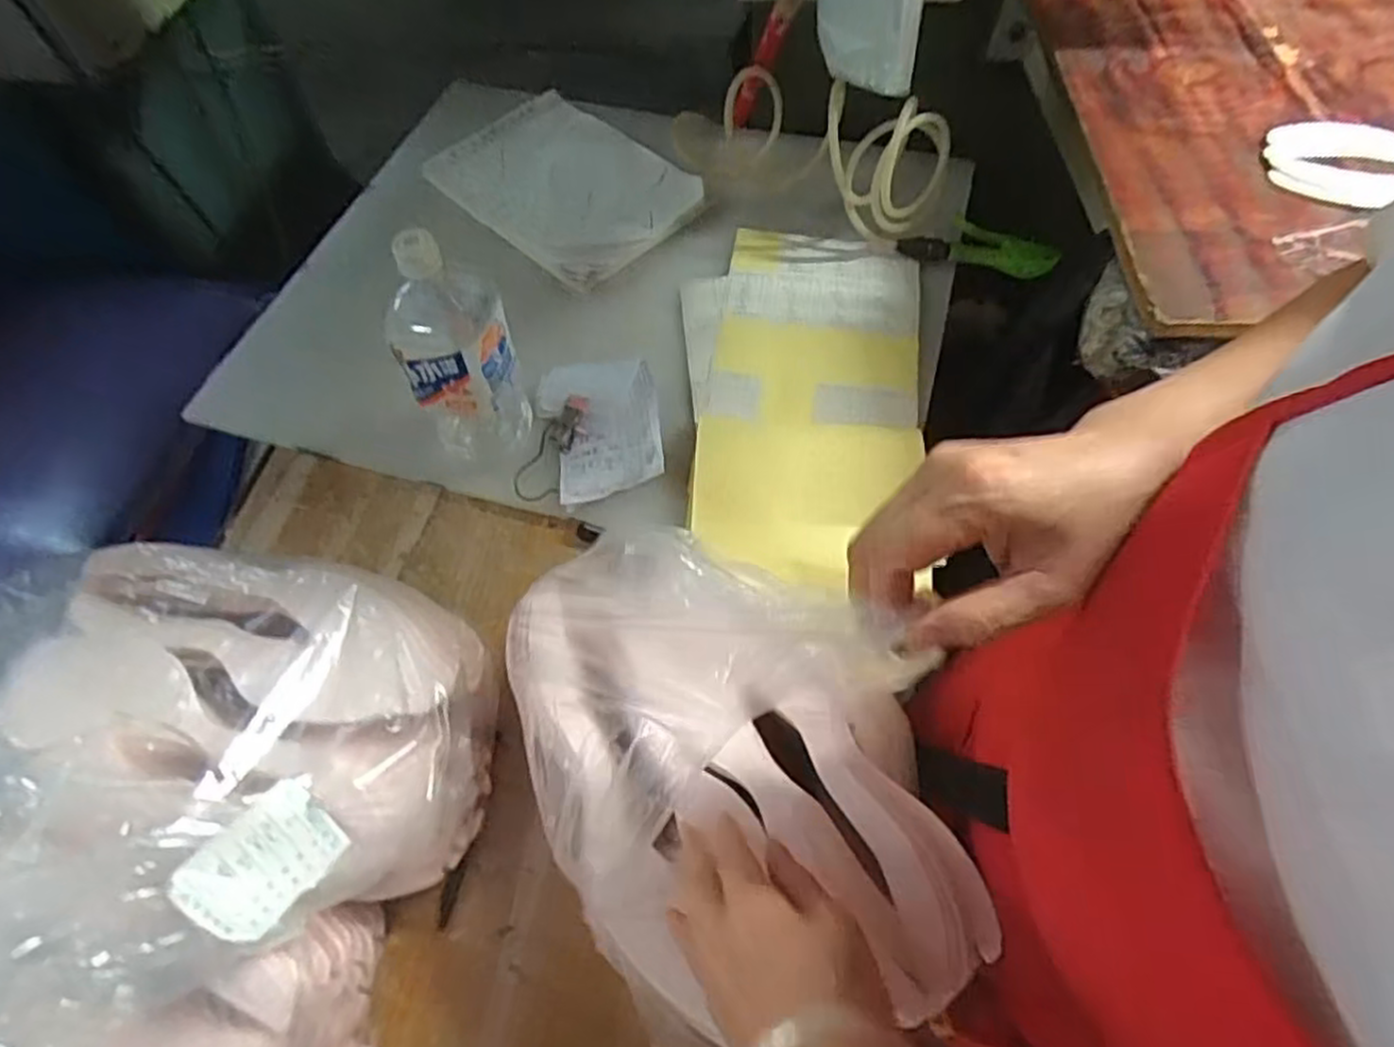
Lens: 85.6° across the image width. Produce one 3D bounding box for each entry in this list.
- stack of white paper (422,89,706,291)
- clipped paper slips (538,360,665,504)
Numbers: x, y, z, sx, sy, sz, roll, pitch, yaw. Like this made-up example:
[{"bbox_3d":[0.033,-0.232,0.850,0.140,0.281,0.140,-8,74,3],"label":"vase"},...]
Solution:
[{"bbox_3d":[-0.150,-0.395,0.871,0.289,0.035,0.215,38,68,23],"label":"stack of white paper"},{"bbox_3d":[-0.087,-0.088,0.686,0.104,0.021,0.135,-12,77,5],"label":"clipped paper slips"}]

